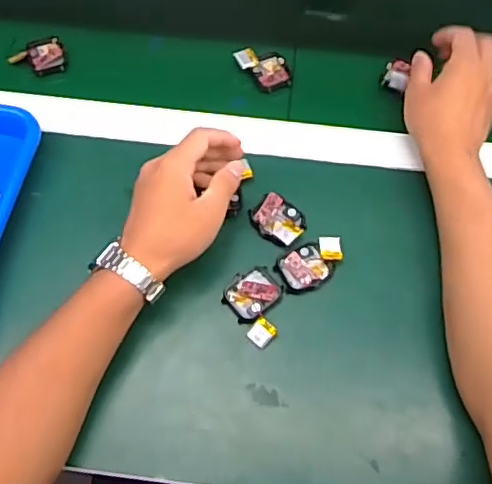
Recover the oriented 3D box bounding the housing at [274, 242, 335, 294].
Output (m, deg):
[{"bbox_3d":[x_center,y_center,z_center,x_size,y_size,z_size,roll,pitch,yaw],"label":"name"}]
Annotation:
[{"bbox_3d":[0.051,0.022,0.500,0.046,0.006,0.040,-25,68,-11],"label":"housing"}]

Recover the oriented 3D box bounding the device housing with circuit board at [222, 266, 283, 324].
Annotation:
[{"bbox_3d":[0.005,0.044,0.492,0.047,0.005,0.039,-42,72,-17],"label":"device housing with circuit board"}]

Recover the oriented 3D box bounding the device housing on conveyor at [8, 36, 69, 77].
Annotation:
[{"bbox_3d":[-0.217,-0.191,0.600,0.054,0.017,0.038,-22,68,-10],"label":"device housing on conveyor"}]

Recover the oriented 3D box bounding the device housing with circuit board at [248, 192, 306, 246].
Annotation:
[{"bbox_3d":[0.029,-0.022,0.514,0.049,0.007,0.041,31,69,13],"label":"device housing with circuit board"}]

